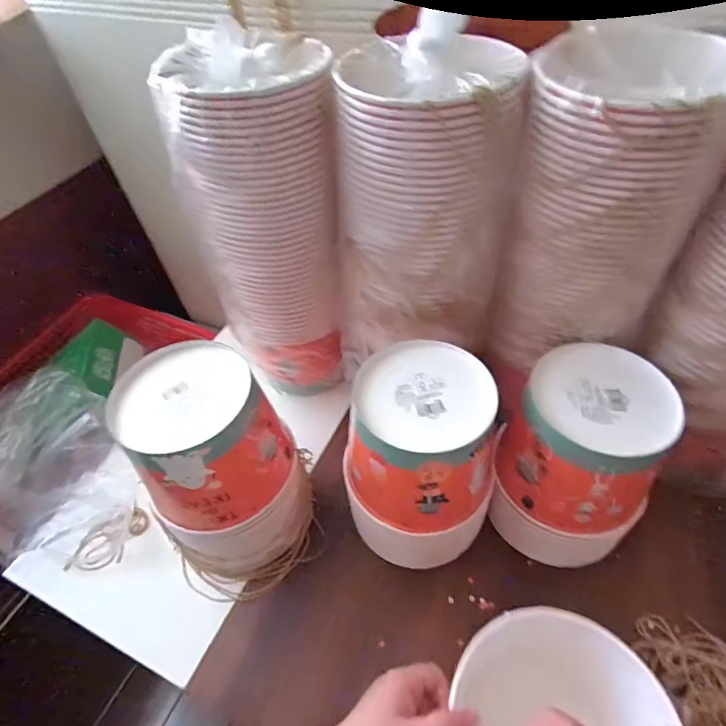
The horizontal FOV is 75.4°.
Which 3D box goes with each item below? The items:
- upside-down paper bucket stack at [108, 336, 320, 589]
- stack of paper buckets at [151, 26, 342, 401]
[{"bbox_3d":[-0.152,0.119,0.505,0.154,0.237,0.154,22,56,22],"label":"upside-down paper bucket stack"},{"bbox_3d":[-0.101,-0.149,0.583,0.161,0.413,0.134,-3,50,3],"label":"stack of paper buckets"}]

